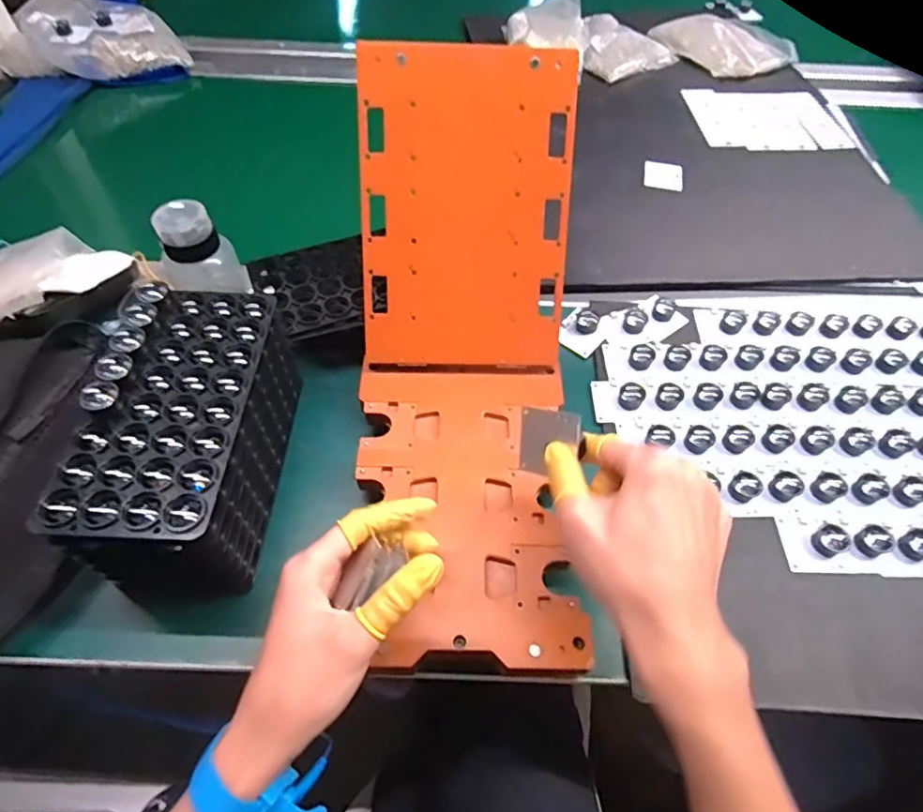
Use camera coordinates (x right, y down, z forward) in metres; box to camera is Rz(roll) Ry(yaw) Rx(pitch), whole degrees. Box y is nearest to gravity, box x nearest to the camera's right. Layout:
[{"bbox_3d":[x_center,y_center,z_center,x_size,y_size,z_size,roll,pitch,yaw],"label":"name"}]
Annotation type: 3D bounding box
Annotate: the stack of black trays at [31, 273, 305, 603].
[{"bbox_3d":[-0.192,0.021,0.399,0.099,0.120,0.197,3,56,1],"label":"stack of black trays"}]

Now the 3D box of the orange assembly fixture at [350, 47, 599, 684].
[{"bbox_3d":[0.003,-0.041,0.416,0.160,0.102,0.418,-2,84,-2],"label":"orange assembly fixture"}]

